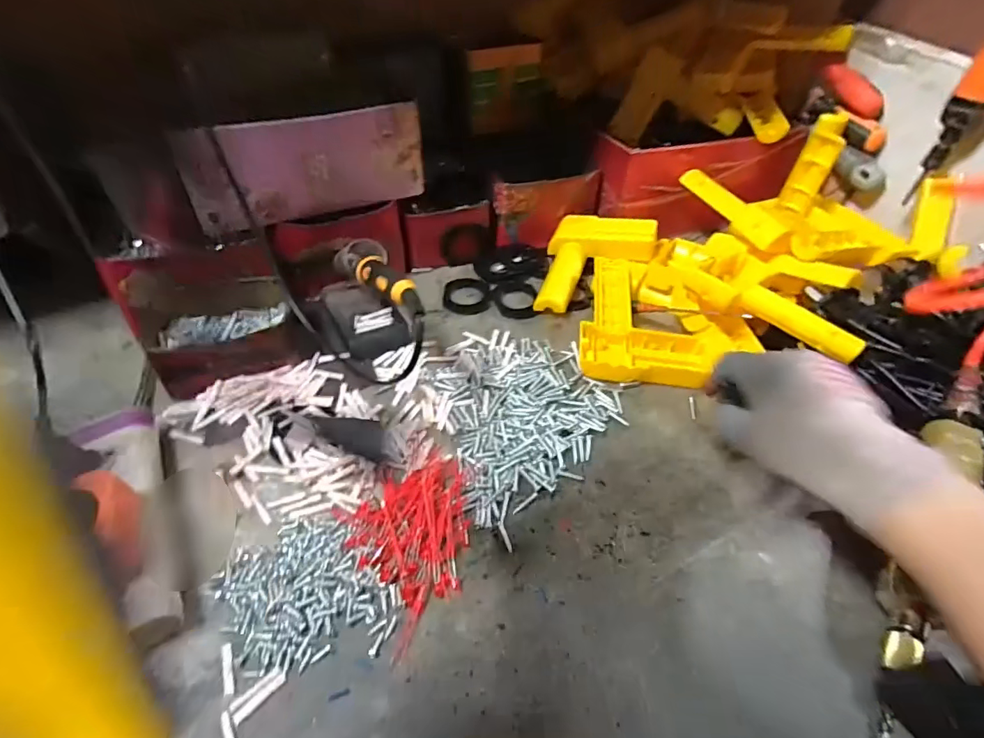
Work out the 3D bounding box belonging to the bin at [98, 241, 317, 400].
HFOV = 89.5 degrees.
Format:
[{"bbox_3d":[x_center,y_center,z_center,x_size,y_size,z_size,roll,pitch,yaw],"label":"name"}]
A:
[{"bbox_3d":[-0.238,-0.049,0.435,0.124,0.082,0.107,-29,53,-28],"label":"bin"}]

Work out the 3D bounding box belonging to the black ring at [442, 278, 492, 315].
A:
[{"bbox_3d":[-0.026,-0.080,0.533,0.051,0.004,0.056,2,45,-2],"label":"black ring"}]

